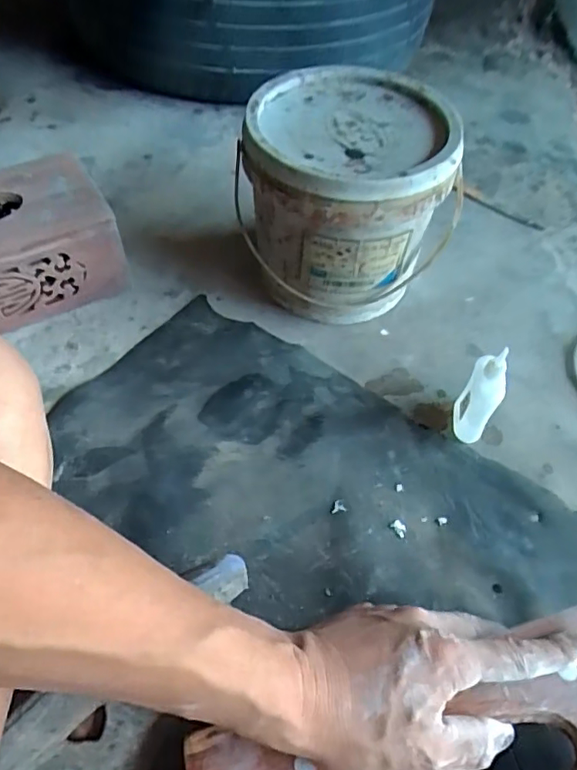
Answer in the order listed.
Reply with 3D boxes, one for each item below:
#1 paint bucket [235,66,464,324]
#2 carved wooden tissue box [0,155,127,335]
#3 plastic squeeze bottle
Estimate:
[{"bbox_3d":[0.058,-0.178,0.564,0.198,0.175,0.184,8,54,2],"label":"paint bucket"},{"bbox_3d":[-0.308,-0.116,0.555,0.260,0.116,0.131,-26,60,-21],"label":"carved wooden tissue box"},{"bbox_3d":[0.164,0.010,0.483,0.028,0.092,0.034,16,54,7],"label":"plastic squeeze bottle"}]

